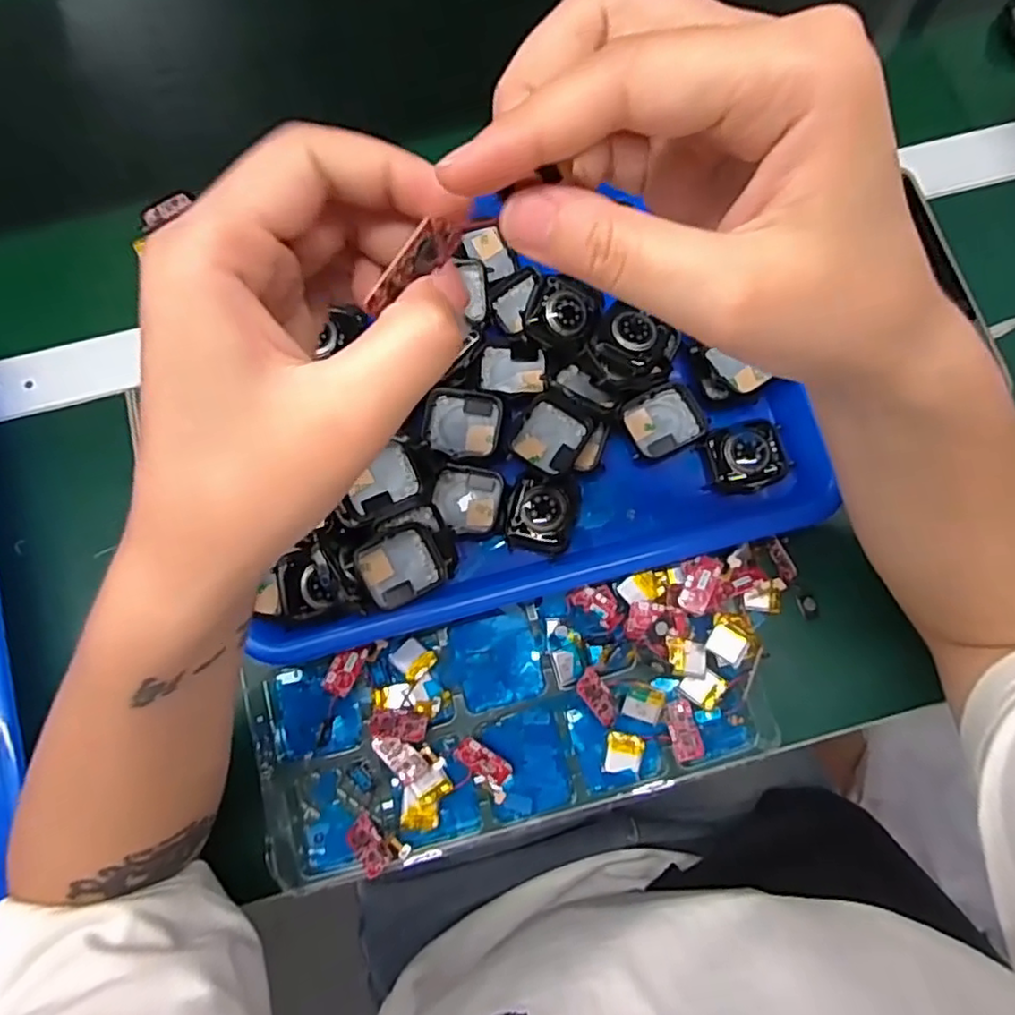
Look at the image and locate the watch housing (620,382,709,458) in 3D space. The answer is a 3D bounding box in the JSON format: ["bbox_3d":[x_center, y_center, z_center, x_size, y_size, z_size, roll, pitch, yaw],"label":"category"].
[{"bbox_3d":[0.086,-0.050,0.355,0.042,0.004,0.037,-27,78,-6],"label":"watch housing"}]

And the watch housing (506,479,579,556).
[{"bbox_3d":[0.019,0.004,0.344,0.035,0.013,0.041,12,77,3],"label":"watch housing"}]

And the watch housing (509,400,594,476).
[{"bbox_3d":[0.023,-0.038,0.346,0.034,0.012,0.041,30,78,7],"label":"watch housing"}]

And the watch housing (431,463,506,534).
[{"bbox_3d":[-0.021,-0.004,0.346,0.038,0.009,0.036,10,77,3],"label":"watch housing"}]

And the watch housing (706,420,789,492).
[{"bbox_3d":[0.130,-0.027,0.348,0.039,0.009,0.036,-10,85,12],"label":"watch housing"}]

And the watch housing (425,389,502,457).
[{"bbox_3d":[-0.025,-0.044,0.347,0.041,0.011,0.037,8,76,2],"label":"watch housing"}]

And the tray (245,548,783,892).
[{"bbox_3d":[0.007,0.107,0.333,0.271,0.034,0.108,-14,77,-3],"label":"tray"}]

